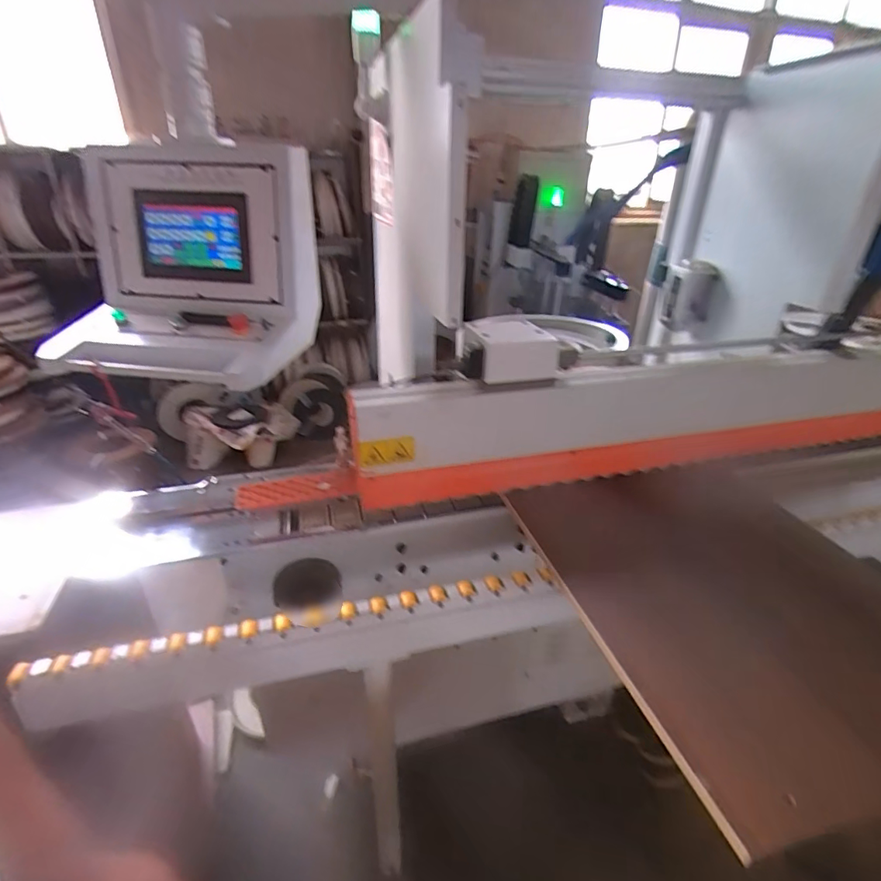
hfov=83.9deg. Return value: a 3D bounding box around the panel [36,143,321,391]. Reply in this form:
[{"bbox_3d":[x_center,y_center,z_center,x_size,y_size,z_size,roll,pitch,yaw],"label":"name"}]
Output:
[{"bbox_3d":[-0.574,-0.391,1.066,0.498,0.413,0.365,5,29,7],"label":"panel"}]

